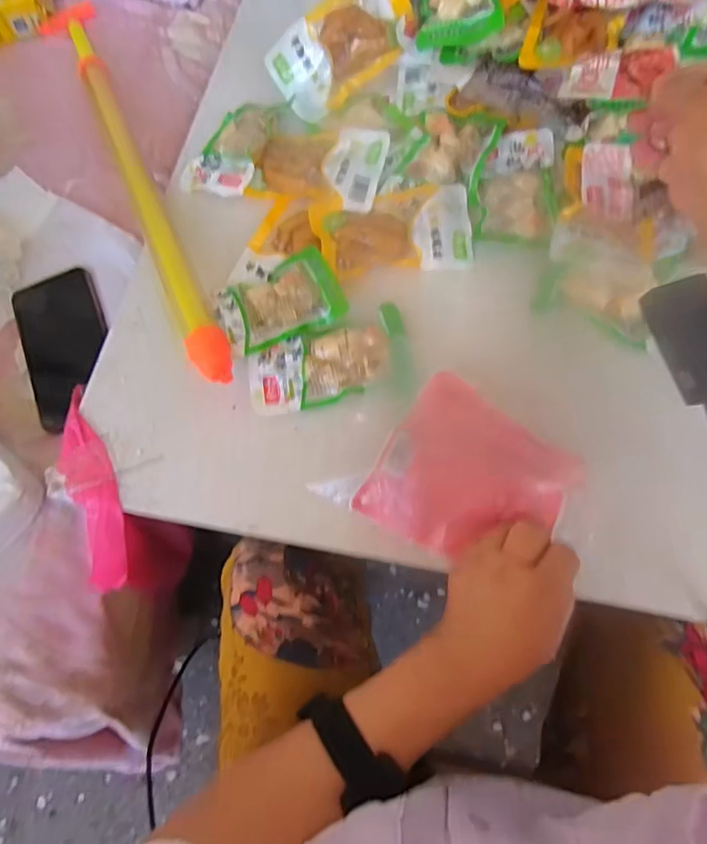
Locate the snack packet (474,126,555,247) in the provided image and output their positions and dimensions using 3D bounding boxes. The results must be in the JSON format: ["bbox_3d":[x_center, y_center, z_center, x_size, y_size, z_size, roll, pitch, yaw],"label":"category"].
[{"bbox_3d":[0.144,-0.208,0.478,0.062,0.011,0.118,7,70,5],"label":"snack packet"}]

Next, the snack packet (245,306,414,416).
[{"bbox_3d":[-0.018,-0.047,0.432,0.127,0.019,0.068,-10,69,-1],"label":"snack packet"}]

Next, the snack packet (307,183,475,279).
[{"bbox_3d":[0.034,-0.168,0.477,0.134,0.013,0.082,-4,69,1],"label":"snack packet"}]

